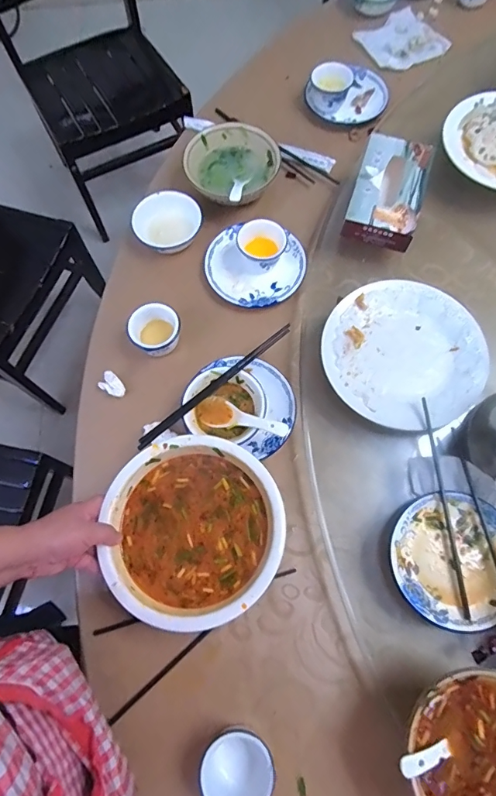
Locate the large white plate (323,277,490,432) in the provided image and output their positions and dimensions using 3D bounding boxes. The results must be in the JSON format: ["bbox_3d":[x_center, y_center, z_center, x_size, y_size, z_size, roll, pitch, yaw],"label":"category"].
[{"bbox_3d":[0.218,-0.064,0.616,0.212,0.018,0.218,0,71,1],"label":"large white plate"}]

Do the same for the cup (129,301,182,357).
[{"bbox_3d":[-0.138,-0.100,0.661,0.073,0.051,0.067,0,71,1],"label":"cup"}]

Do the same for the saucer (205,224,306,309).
[{"bbox_3d":[0.011,-0.212,0.719,0.156,0.015,0.142,0,71,1],"label":"saucer"}]

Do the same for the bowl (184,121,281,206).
[{"bbox_3d":[-0.022,-0.399,0.759,0.148,0.053,0.155,0,71,1],"label":"bowl"}]

